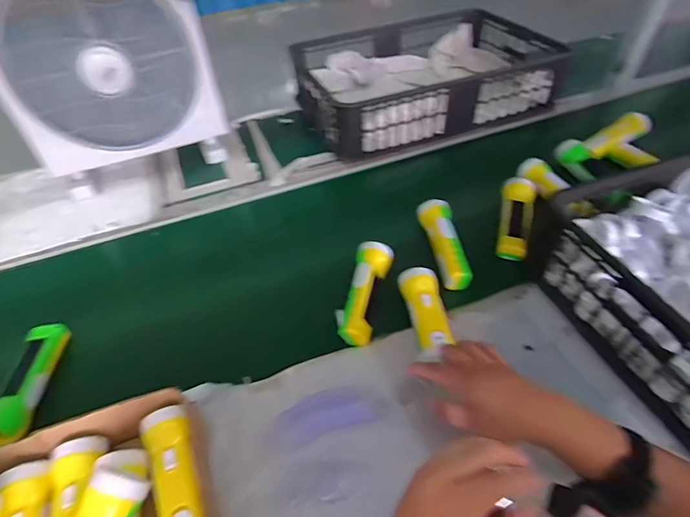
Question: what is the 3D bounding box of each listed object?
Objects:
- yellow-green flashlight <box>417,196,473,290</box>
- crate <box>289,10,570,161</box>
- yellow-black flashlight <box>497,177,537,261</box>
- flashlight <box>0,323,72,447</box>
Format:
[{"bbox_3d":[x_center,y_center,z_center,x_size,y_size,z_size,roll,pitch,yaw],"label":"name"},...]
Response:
[{"bbox_3d":[0.162,-0.030,0.683,0.056,0.047,0.182,-3,47,-1],"label":"yellow-green flashlight"},{"bbox_3d":[0.190,-0.448,1.034,0.577,0.149,0.401,-15,48,-11],"label":"crate"},{"bbox_3d":[0.297,-0.075,0.722,0.058,0.045,0.182,16,50,16],"label":"yellow-black flashlight"},{"bbox_3d":[-0.430,0.162,0.553,0.048,0.037,0.168,-5,47,-2],"label":"flashlight"}]

